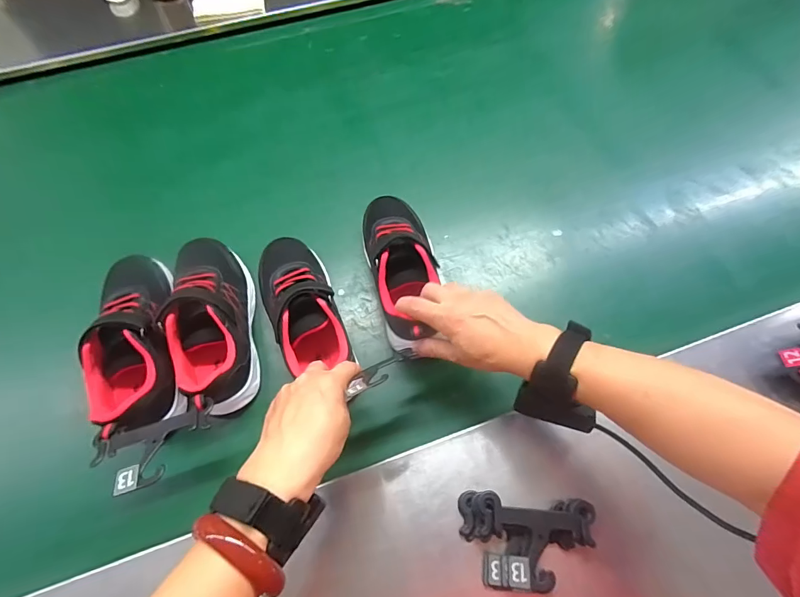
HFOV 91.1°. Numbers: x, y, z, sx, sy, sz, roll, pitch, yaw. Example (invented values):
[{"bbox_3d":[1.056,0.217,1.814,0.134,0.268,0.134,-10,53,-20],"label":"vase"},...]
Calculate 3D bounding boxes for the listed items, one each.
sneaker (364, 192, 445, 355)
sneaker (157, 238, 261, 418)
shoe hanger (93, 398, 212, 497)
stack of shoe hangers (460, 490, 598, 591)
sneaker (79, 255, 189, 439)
[{"bbox_3d":[0.004,-0.043,0.464,0.087,0.078,0.201,-4,59,-3],"label":"sneaker"},{"bbox_3d":[-0.213,0.024,0.440,0.079,0.074,0.217,-10,65,-6],"label":"sneaker"},{"bbox_3d":[-0.222,0.137,0.353,0.100,0.012,0.059,-14,48,-9],"label":"shoe hanger"},{"bbox_3d":[0.114,0.220,0.355,0.114,0.025,0.073,4,64,1],"label":"stack of shoe hangers"},{"bbox_3d":[-0.292,0.042,0.430,0.081,0.077,0.213,-15,65,-8],"label":"sneaker"}]

